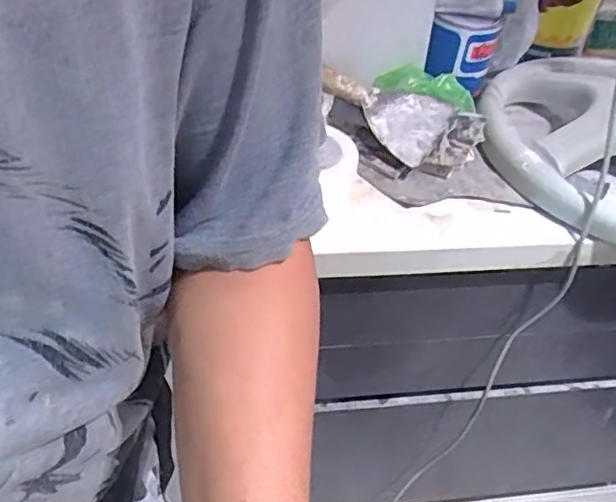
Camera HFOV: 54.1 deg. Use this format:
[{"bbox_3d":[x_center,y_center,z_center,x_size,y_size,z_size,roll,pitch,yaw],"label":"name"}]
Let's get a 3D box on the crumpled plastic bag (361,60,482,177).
[{"bbox_3d":[0.148,-0.168,0.777,0.151,0.051,0.163,14,45,7],"label":"crumpled plastic bag"}]

